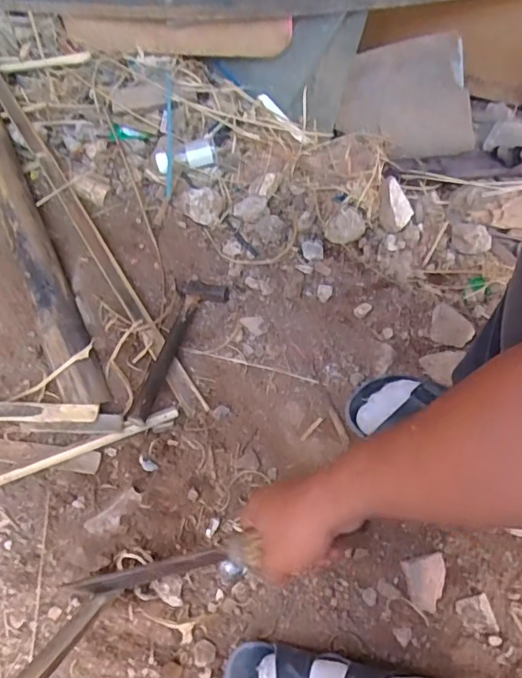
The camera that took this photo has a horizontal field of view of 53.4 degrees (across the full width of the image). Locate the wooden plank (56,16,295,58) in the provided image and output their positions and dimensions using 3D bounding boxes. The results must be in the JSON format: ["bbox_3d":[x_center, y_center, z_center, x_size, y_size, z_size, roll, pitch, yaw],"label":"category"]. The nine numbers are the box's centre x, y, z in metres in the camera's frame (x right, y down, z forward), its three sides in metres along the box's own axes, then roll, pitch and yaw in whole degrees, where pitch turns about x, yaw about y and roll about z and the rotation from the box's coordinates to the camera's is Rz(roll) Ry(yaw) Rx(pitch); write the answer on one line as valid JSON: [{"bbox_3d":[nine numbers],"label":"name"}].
[{"bbox_3d":[-0.155,-0.508,0.873,0.439,0.059,0.021,15,64,23],"label":"wooden plank"}]

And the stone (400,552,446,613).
[{"bbox_3d":[0.185,0.268,0.572,0.047,0.011,0.053,-11,63,-4],"label":"stone"}]

